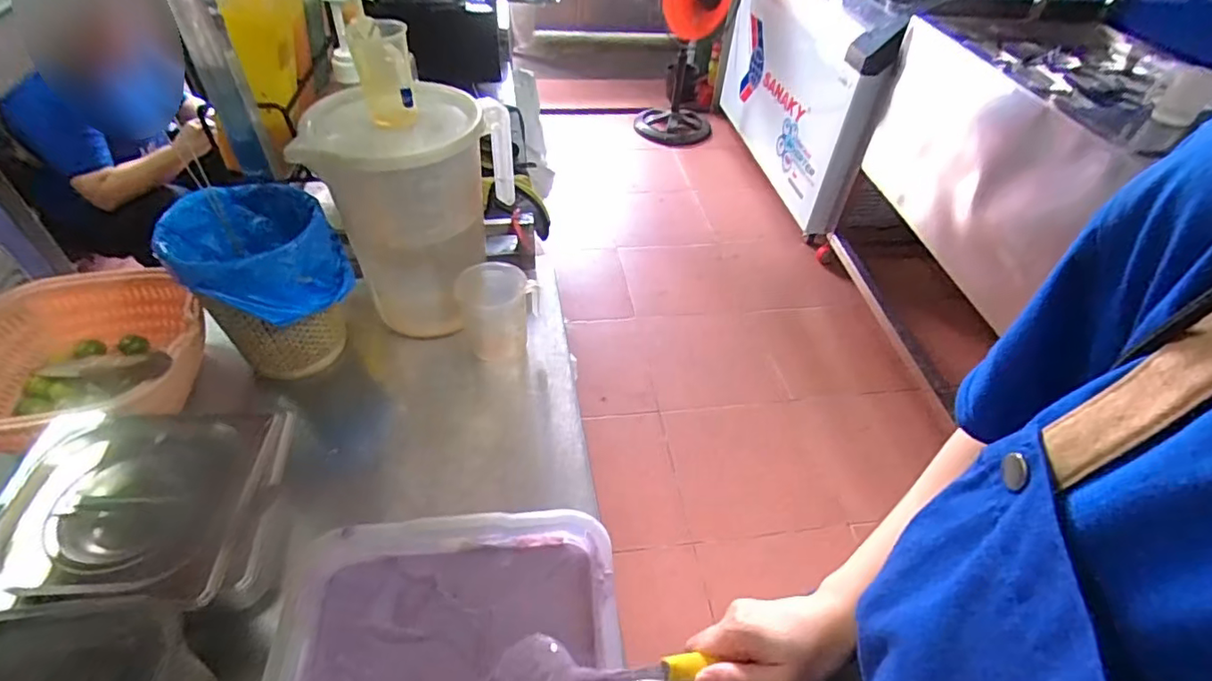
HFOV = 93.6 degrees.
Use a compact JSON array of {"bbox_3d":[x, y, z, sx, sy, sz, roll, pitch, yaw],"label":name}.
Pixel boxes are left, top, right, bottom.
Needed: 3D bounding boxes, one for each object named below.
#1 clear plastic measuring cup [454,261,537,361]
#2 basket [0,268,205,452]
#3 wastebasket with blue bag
[{"bbox_3d":[-0.127,-0.038,0.675,0.081,0.090,0.072,-21,50,-23],"label":"clear plastic measuring cup"},{"bbox_3d":[-0.526,0.013,0.578,0.206,0.088,0.214,2,45,-2],"label":"basket"},{"bbox_3d":[-0.356,-0.058,0.609,0.141,0.159,0.142,-30,54,-29],"label":"wastebasket with blue bag"}]

